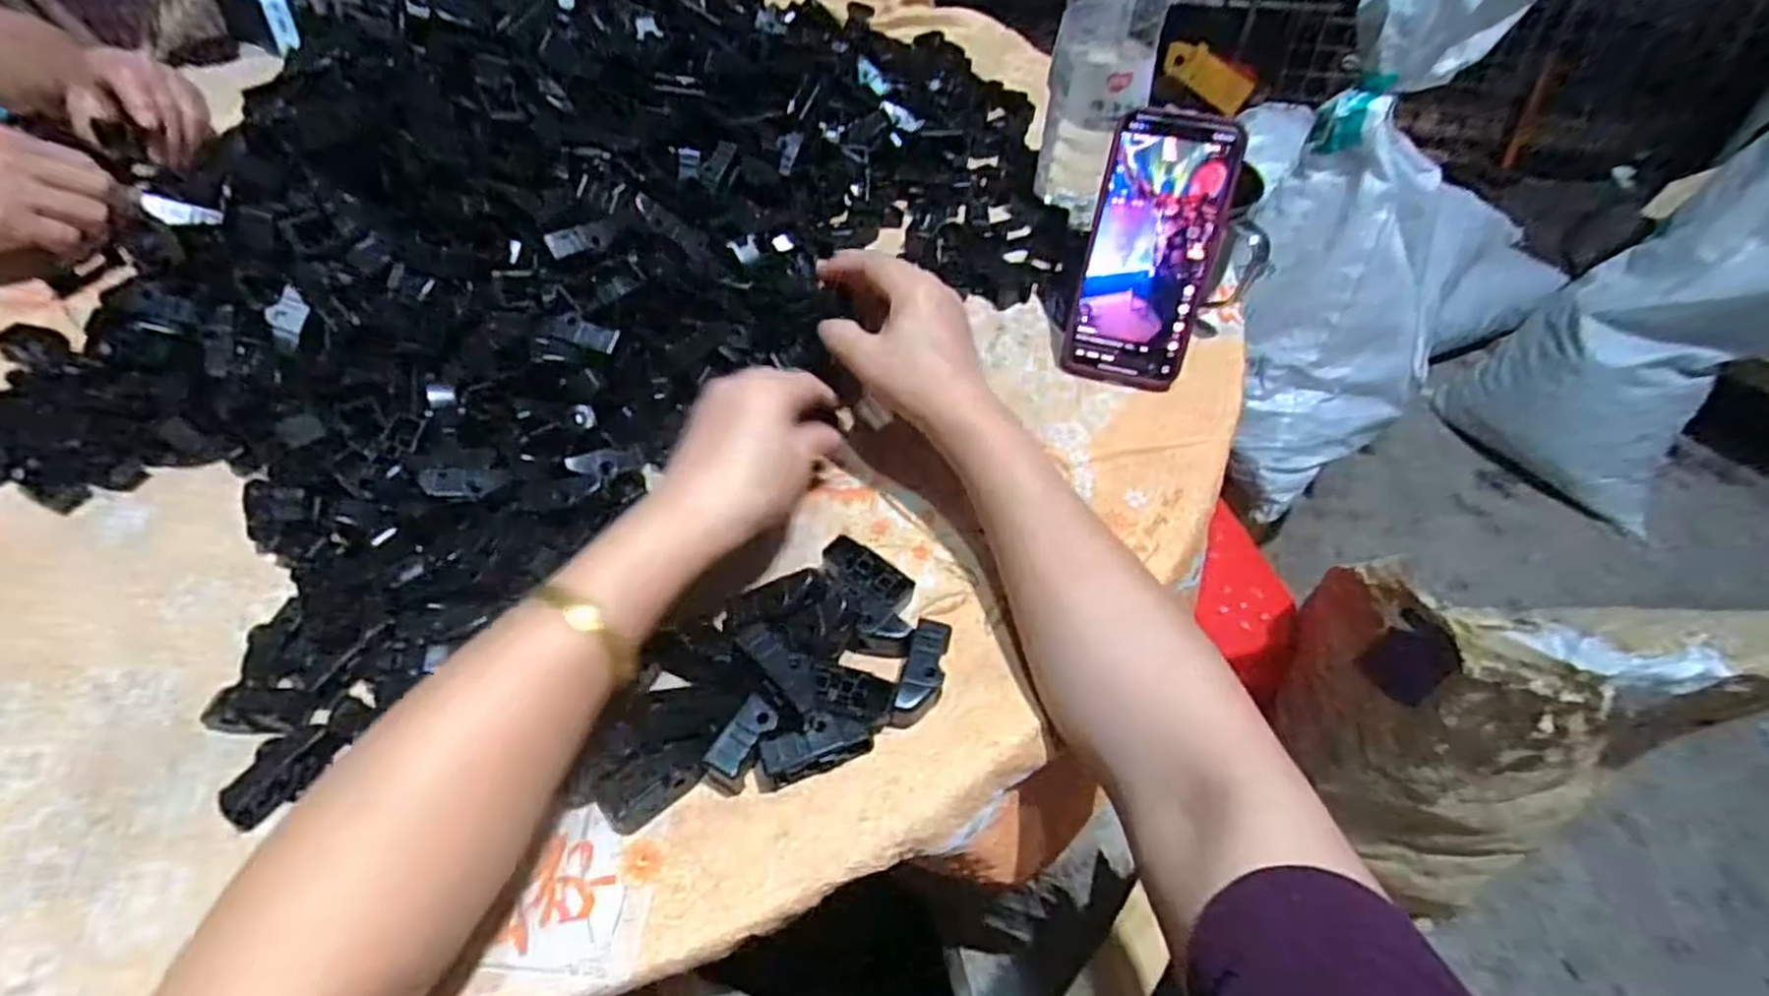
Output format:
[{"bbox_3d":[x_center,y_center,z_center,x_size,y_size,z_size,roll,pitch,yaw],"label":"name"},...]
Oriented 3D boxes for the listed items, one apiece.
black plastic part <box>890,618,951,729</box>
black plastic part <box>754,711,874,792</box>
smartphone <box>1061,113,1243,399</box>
[{"bbox_3d":[0.019,0.084,0.360,0.019,0.021,0.051,15,69,12],"label":"black plastic part"},{"bbox_3d":[-0.033,0.112,0.337,0.051,0.025,0.019,-19,55,-13],"label":"black plastic part"},{"bbox_3d":[0.166,-0.152,0.474,0.074,0.161,0.007,15,20,15],"label":"smartphone"}]

